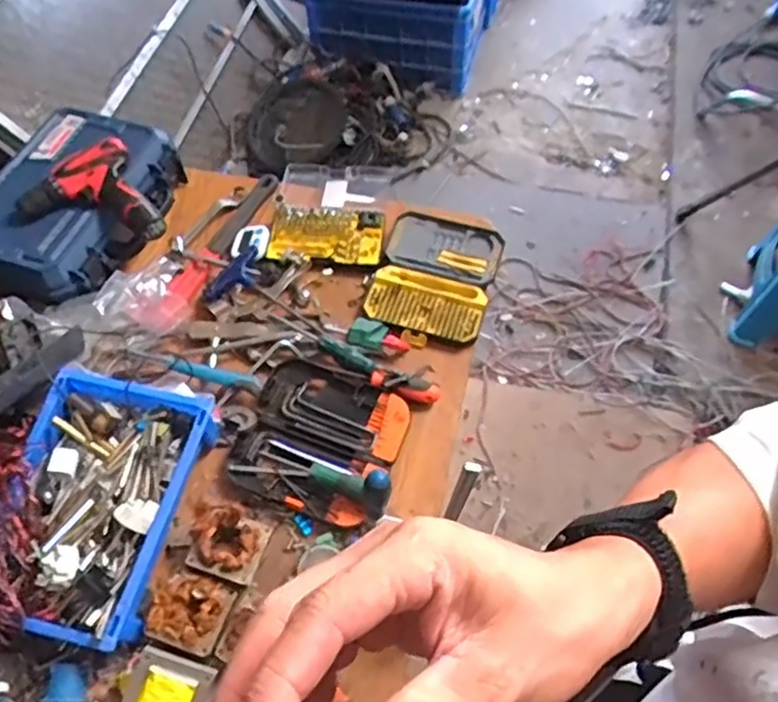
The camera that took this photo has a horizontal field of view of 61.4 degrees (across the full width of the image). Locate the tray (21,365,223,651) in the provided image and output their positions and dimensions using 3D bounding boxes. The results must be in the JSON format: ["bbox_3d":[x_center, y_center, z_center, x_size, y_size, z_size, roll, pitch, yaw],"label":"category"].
[{"bbox_3d":[-0.364,0.191,0.830,0.204,0.093,0.312,9,59,8],"label":"tray"}]

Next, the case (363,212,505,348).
[{"bbox_3d":[0.072,-0.118,1.057,0.184,0.026,0.240,13,60,11],"label":"case"}]

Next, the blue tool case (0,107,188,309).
[{"bbox_3d":[-0.527,-0.244,1.078,0.267,0.088,0.361,19,61,14],"label":"blue tool case"}]

